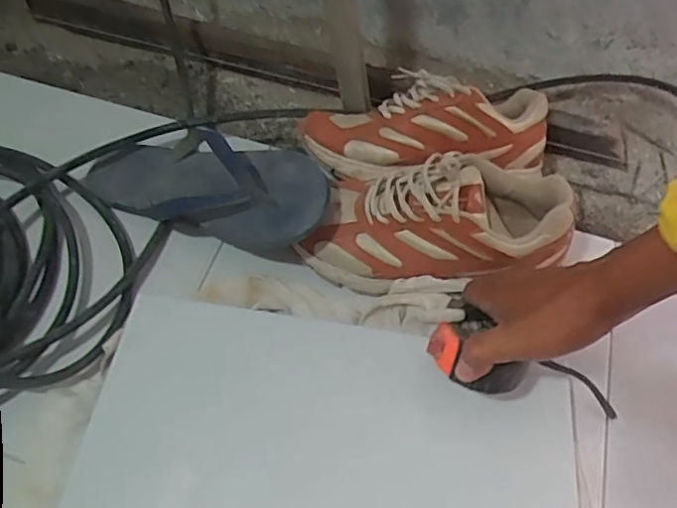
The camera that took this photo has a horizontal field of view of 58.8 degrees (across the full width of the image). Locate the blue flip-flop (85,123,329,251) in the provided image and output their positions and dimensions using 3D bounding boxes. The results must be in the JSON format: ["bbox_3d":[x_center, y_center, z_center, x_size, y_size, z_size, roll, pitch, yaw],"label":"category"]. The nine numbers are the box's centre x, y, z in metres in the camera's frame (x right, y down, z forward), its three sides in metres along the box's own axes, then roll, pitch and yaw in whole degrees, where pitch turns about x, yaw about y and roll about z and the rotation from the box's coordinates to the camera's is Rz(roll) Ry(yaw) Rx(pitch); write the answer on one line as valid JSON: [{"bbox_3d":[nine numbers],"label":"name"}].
[{"bbox_3d":[-0.131,-0.071,0.604,0.272,0.065,0.117,14,54,27],"label":"blue flip-flop"}]

